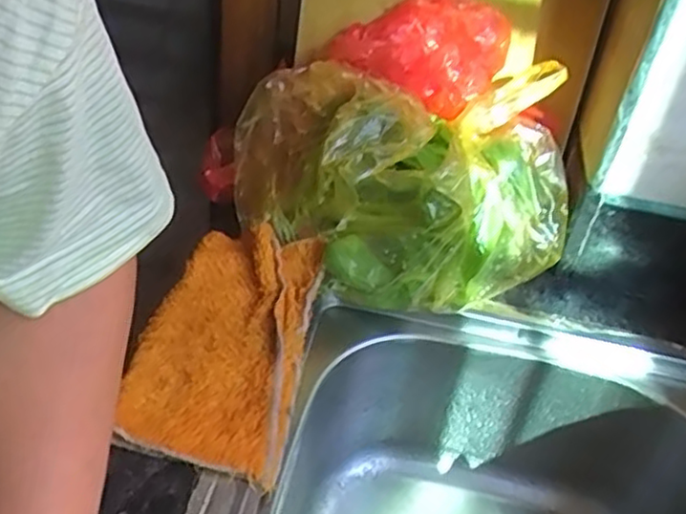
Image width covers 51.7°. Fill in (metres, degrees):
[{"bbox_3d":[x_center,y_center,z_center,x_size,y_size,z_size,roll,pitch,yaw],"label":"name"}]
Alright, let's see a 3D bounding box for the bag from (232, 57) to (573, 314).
[{"bbox_3d":[0.061,-0.074,0.662,0.299,0.157,0.183,-4,40,-14],"label":"bag"}]

